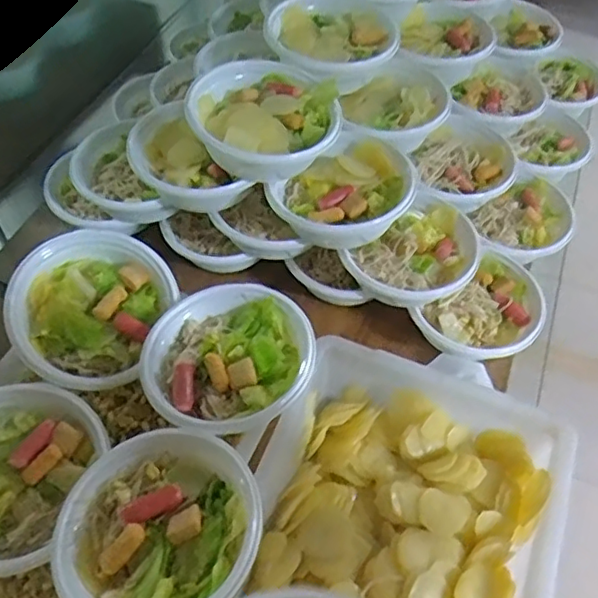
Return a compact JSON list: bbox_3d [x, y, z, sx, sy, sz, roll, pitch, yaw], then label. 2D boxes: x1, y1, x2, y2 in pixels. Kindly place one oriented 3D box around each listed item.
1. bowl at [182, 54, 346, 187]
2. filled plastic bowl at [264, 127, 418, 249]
[{"bbox_3d":[-0.036,-0.204,0.691,0.171,0.075,0.131,-31,59,-21],"label":"bowl"},{"bbox_3d":[0.053,-0.124,0.712,0.167,0.057,0.133,-37,61,-24],"label":"filled plastic bowl"}]

